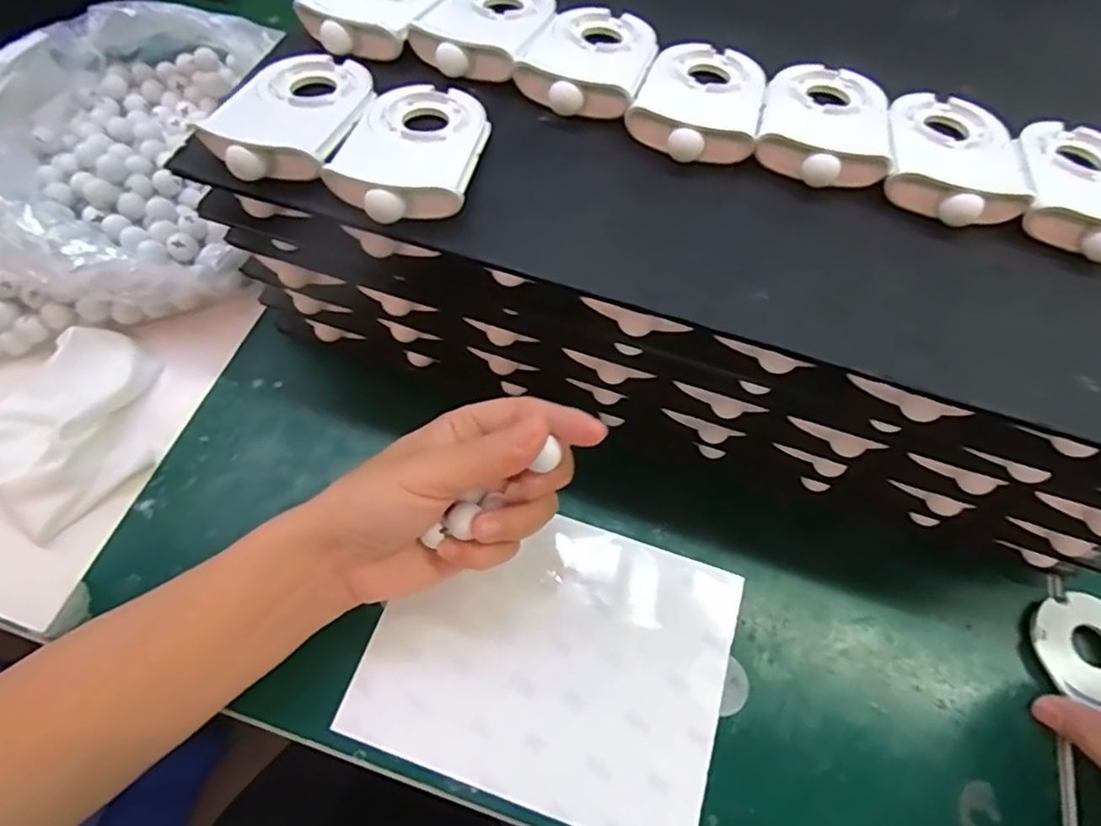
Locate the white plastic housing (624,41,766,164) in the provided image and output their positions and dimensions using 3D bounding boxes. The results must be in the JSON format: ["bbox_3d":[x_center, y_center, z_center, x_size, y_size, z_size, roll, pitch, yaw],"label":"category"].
[{"bbox_3d":[0.072,-0.153,0.298,0.057,0.017,0.087,17,63,6],"label":"white plastic housing"}]

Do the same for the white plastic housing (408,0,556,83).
[{"bbox_3d":[-0.033,-0.202,0.318,0.057,0.018,0.086,18,63,7],"label":"white plastic housing"}]

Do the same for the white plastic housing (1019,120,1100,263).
[{"bbox_3d":[0.242,-0.102,0.278,0.058,0.018,0.084,18,63,7],"label":"white plastic housing"}]

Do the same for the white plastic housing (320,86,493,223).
[{"bbox_3d":[-0.060,-0.119,0.274,0.058,0.019,0.085,10,62,3],"label":"white plastic housing"}]

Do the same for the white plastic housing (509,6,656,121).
[{"bbox_3d":[0.021,-0.179,0.308,0.058,0.016,0.084,19,63,8],"label":"white plastic housing"}]

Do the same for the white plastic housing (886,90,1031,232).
[{"bbox_3d":[0.185,-0.119,0.285,0.058,0.020,0.086,18,63,7],"label":"white plastic housing"}]

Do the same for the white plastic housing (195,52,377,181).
[{"bbox_3d":[-0.115,-0.139,0.280,0.056,0.020,0.088,19,63,8],"label":"white plastic housing"}]

